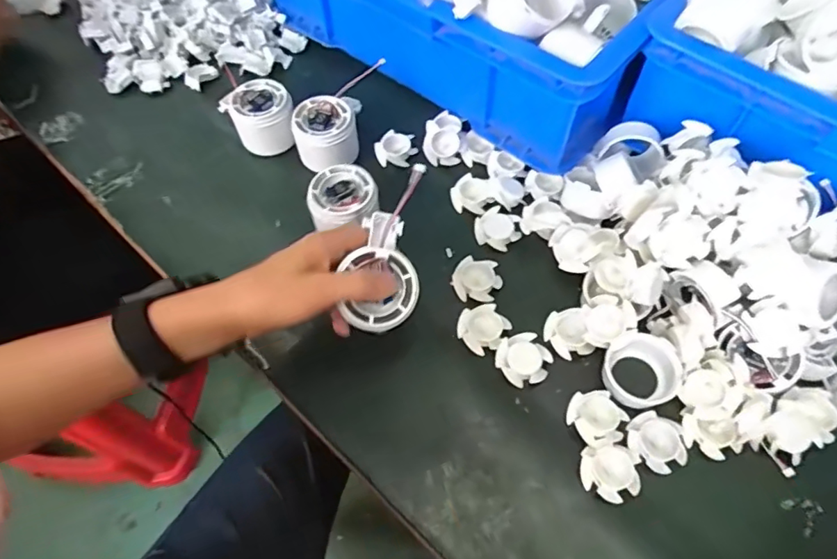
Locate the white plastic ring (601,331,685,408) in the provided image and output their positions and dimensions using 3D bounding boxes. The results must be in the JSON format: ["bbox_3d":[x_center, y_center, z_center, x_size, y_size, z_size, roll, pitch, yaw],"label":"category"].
[{"bbox_3d":[0.168,0.069,0.398,0.054,0.024,0.052,-1,61,2],"label":"white plastic ring"}]

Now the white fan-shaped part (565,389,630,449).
[{"bbox_3d":[0.132,0.102,0.390,0.040,0.011,0.038,-12,61,-4],"label":"white fan-shaped part"}]

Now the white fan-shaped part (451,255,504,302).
[{"bbox_3d":[0.050,0.001,0.452,0.042,0.010,0.036,11,62,8],"label":"white fan-shaped part"}]

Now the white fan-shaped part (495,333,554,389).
[{"bbox_3d":[0.082,0.063,0.415,0.040,0.014,0.039,-16,62,-6],"label":"white fan-shaped part"}]

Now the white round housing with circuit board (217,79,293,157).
[{"bbox_3d":[-0.158,-0.162,0.530,0.062,0.061,0.061,-1,61,2],"label":"white round housing with circuit board"}]

